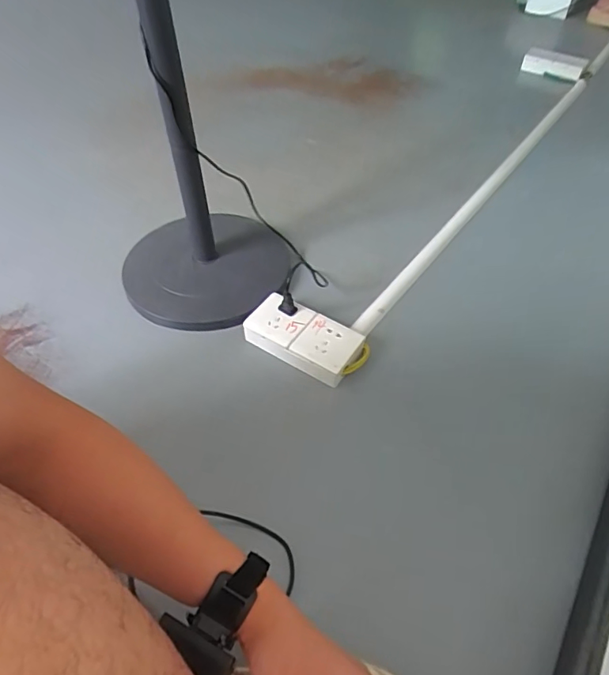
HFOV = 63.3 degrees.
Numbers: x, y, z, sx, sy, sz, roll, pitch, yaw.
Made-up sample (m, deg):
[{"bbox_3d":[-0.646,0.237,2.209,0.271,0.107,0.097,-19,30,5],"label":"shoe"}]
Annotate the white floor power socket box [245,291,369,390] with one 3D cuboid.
[{"bbox_3d":[-0.005,0.002,0.779,0.185,0.041,0.096,26,54,21],"label":"white floor power socket box"}]

